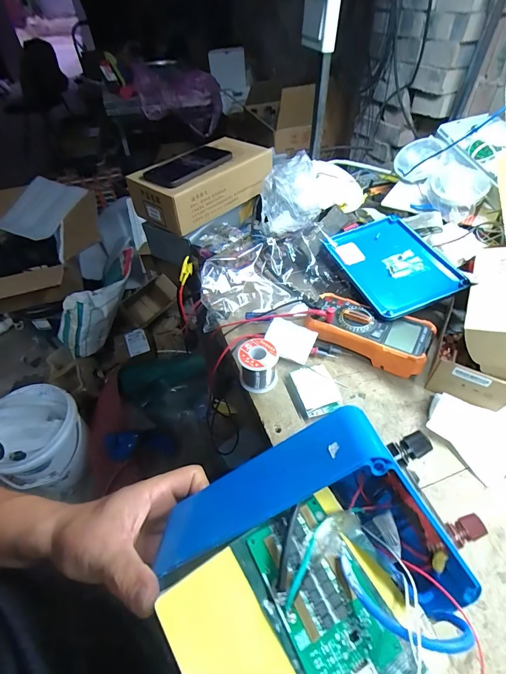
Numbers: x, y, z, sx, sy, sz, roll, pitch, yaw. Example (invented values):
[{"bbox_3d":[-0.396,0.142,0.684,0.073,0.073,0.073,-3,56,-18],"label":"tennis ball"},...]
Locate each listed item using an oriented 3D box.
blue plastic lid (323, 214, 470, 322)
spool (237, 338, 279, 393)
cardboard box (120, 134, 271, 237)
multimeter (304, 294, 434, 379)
[{"bbox_3d":[0.225,-0.120,0.549,0.152,0.021,0.195,-24,59,-4],"label":"blue plastic lid"},{"bbox_3d":[0.007,0.041,0.465,0.051,0.059,0.048,-2,47,2],"label":"spool"},{"bbox_3d":[-0.094,-0.295,0.664,0.248,0.099,0.138,-36,55,-26],"label":"cardboard box"},{"bbox_3d":[0.168,-0.008,0.504,0.172,0.040,0.084,24,53,23],"label":"multimeter"}]

